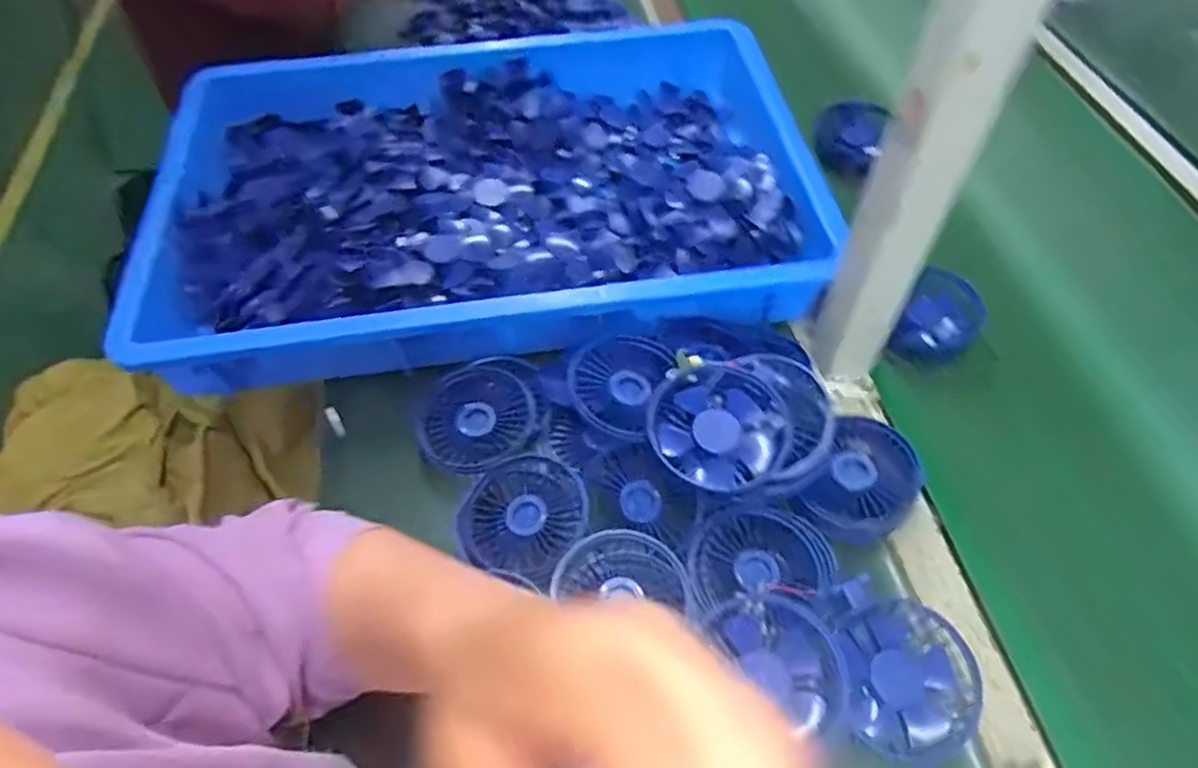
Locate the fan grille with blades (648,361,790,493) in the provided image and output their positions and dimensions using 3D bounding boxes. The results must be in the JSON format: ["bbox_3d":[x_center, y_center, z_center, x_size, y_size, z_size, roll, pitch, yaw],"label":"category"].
[{"bbox_3d":[0.077,0.031,0.479,0.089,0.031,0.086,1,55,-1],"label":"fan grille with blades"}]

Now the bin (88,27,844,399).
[{"bbox_3d":[-0.105,-0.183,0.642,0.533,0.067,0.365,-6,55,-6],"label":"bin"}]

